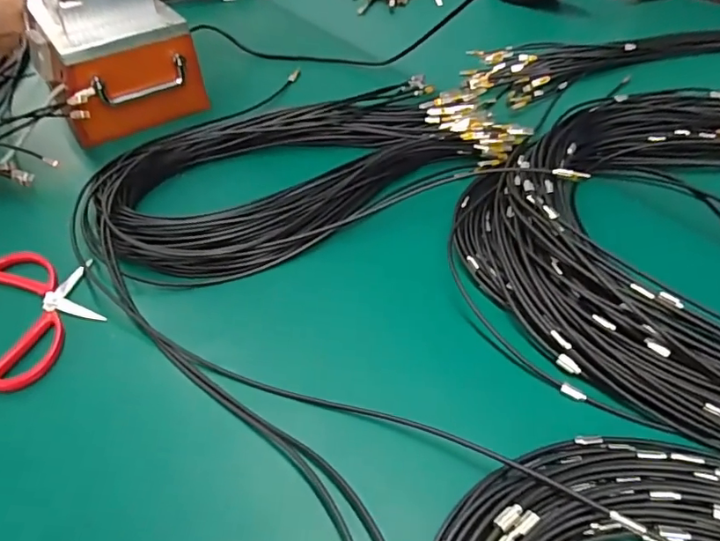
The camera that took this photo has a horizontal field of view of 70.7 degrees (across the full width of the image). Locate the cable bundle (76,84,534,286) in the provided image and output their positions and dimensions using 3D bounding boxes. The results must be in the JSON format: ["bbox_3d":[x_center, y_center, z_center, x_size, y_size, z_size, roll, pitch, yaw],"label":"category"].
[{"bbox_3d":[-0.062,-0.121,0.560,0.453,0.031,0.248,-19,47,-14],"label":"cable bundle"}]

